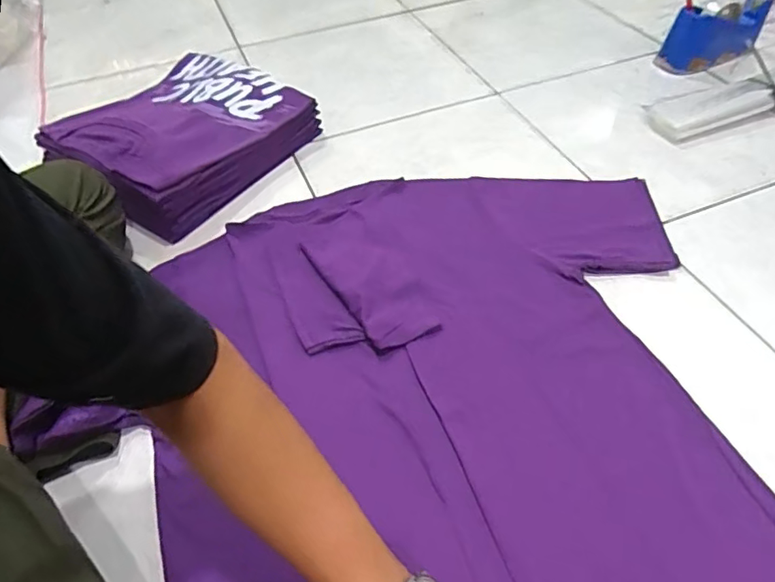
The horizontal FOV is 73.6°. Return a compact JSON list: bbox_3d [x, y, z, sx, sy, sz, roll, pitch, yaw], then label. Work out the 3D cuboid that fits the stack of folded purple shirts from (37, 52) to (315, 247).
[{"bbox_3d":[-0.332,-0.259,0.855,0.291,0.109,0.326,26,57,24],"label":"stack of folded purple shirts"}]

